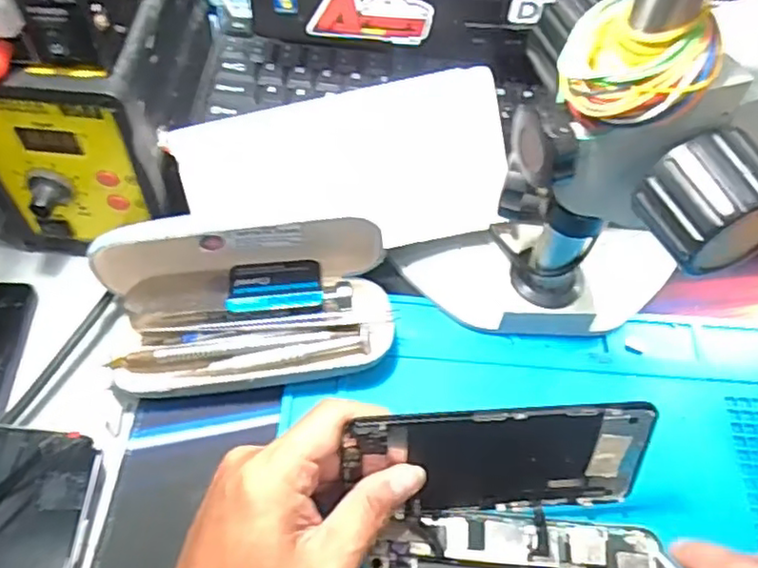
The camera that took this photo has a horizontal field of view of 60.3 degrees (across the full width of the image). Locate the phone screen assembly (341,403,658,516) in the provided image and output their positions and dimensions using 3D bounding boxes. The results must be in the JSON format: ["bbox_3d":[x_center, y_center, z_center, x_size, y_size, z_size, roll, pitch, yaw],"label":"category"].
[{"bbox_3d":[0.058,0.086,0.314,0.142,0.073,0.008,-2,38,-5],"label":"phone screen assembly"}]

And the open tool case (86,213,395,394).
[{"bbox_3d":[-0.075,0.009,0.372,0.160,0.064,0.087,-7,58,-6],"label":"open tool case"}]

